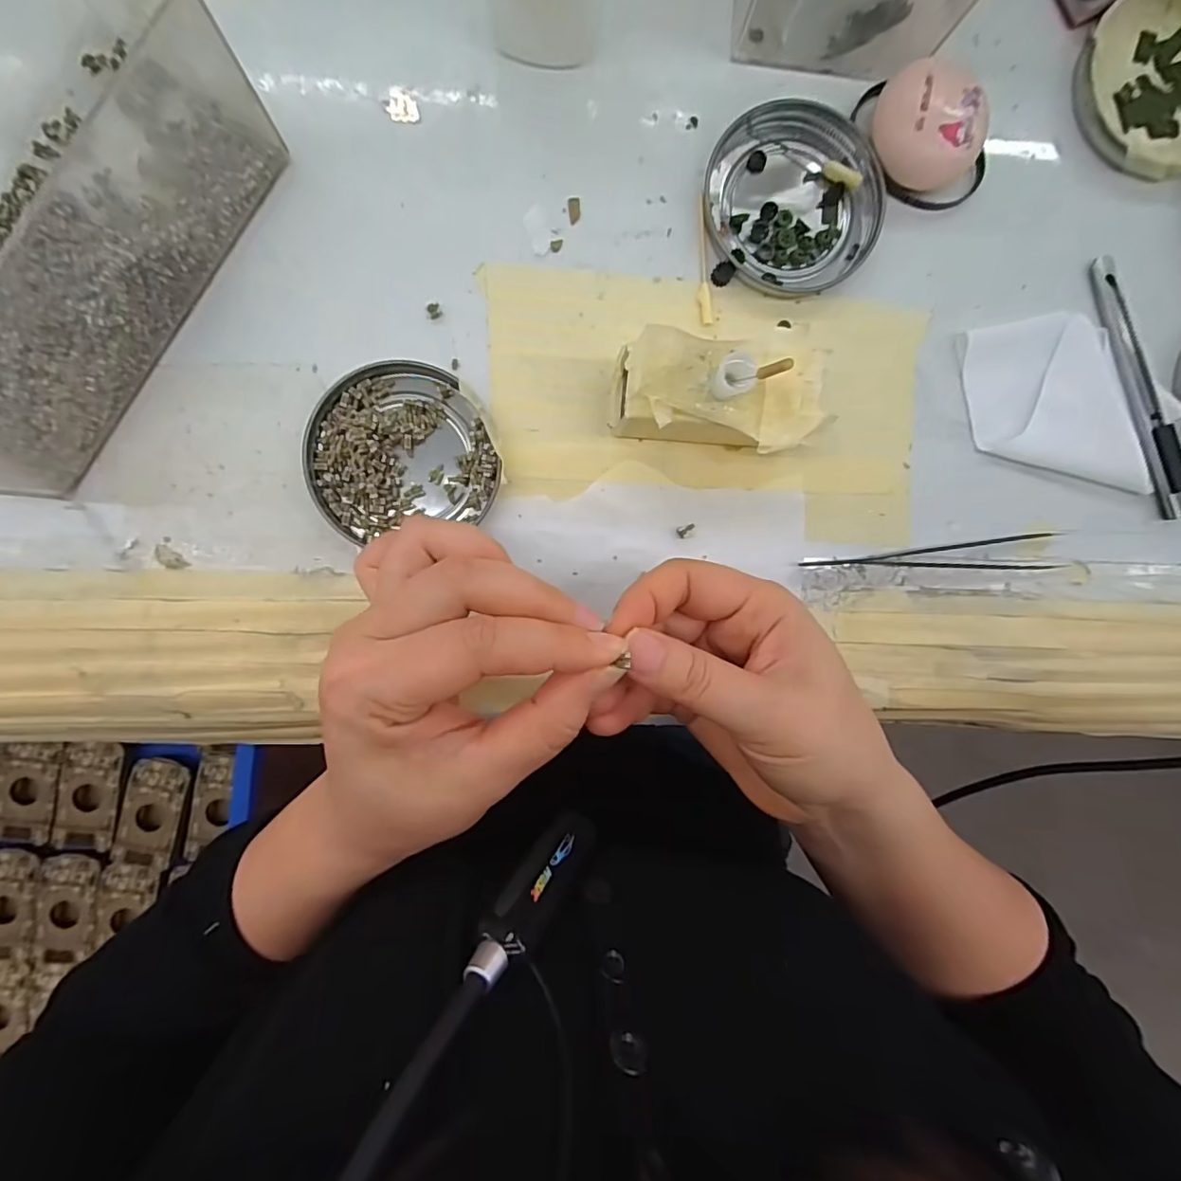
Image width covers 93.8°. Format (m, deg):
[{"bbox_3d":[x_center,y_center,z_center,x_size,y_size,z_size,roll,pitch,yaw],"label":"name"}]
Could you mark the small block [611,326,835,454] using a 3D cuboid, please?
[{"bbox_3d":[0.051,-0.078,0.228,0.082,0.044,0.041,1,92,-4],"label":"small block"}]

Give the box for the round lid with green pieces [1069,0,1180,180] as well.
[{"bbox_3d":[0.262,-0.233,0.253,0.076,0.010,0.078,0,92,-4],"label":"round lid with green pieces"}]

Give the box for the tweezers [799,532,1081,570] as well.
[{"bbox_3d":[0.164,-0.016,0.261,0.131,0.006,0.016,-3,93,-4],"label":"tweezers"}]

